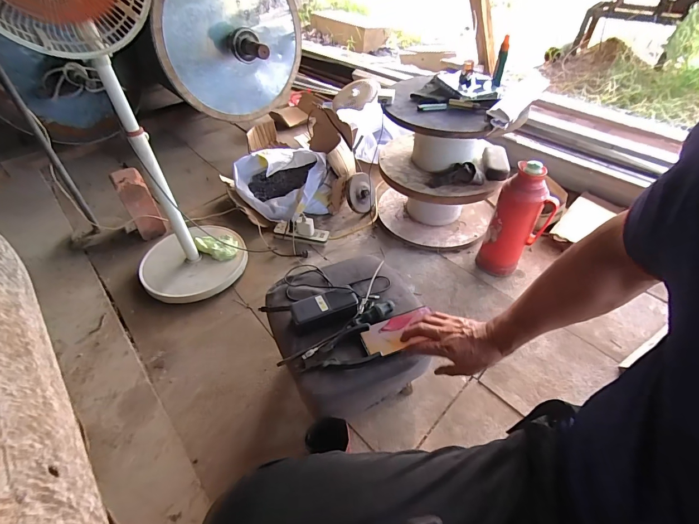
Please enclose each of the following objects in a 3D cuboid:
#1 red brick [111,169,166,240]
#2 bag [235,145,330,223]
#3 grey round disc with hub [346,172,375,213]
[{"bbox_3d":[-0.727,-0.201,1.196,0.090,0.214,0.098,-31,52,-25],"label":"red brick"},{"bbox_3d":[-0.261,-0.317,1.350,0.375,0.154,0.337,33,55,29],"label":"bag"},{"bbox_3d":[0.042,-0.263,1.318,0.129,0.146,0.043,-35,25,-28],"label":"grey round disc with hub"}]

